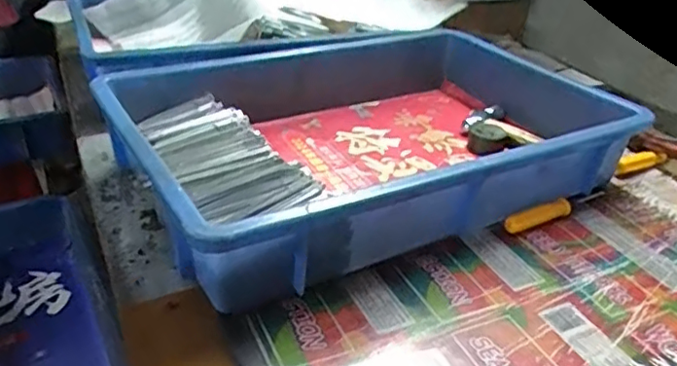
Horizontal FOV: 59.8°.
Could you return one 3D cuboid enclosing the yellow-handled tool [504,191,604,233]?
[{"bbox_3d":[0.194,0.023,0.514,0.127,0.015,0.013,-15,36,-28],"label":"yellow-handled tool"}]

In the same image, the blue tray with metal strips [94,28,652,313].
[{"bbox_3d":[0.036,-0.046,0.547,0.431,0.082,0.280,-15,36,-27],"label":"blue tray with metal strips"}]

